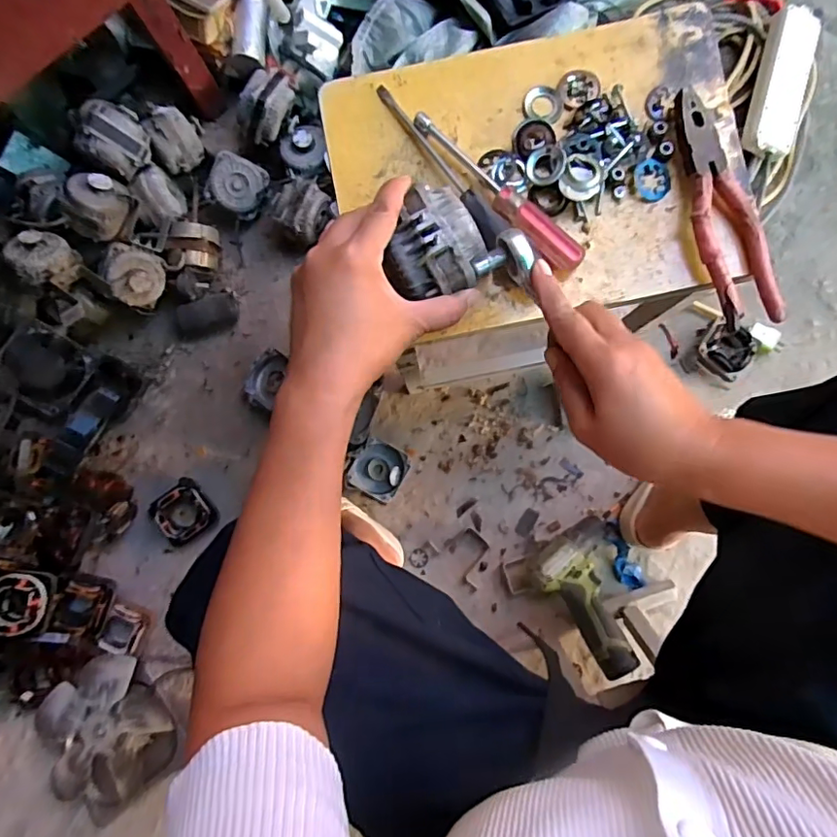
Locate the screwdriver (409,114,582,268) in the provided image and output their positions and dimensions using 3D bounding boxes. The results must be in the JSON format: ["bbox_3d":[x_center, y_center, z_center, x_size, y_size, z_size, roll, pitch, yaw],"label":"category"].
[{"bbox_3d":[0.064,-0.186,0.446,0.176,0.018,0.030,41,86,5],"label":"screwdriver"}]

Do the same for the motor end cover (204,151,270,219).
[{"bbox_3d":[-0.287,-0.371,0.873,0.090,0.035,0.085,26,102,-33],"label":"motor end cover"}]

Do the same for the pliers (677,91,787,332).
[{"bbox_3d":[0.241,-0.168,0.435,0.051,0.018,0.193,-12,83,0],"label":"pliers"}]

